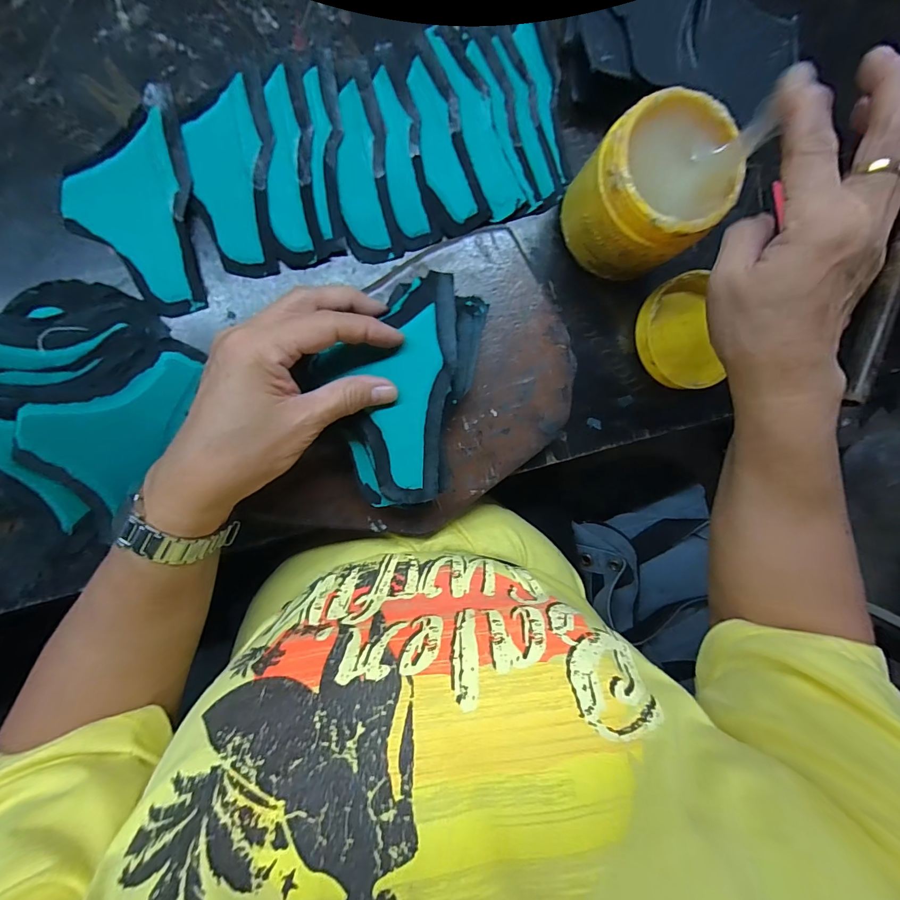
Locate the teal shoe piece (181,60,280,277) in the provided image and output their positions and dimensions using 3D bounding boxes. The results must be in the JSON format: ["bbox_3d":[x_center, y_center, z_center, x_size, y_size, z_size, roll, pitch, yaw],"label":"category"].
[{"bbox_3d":[-0.151,-0.193,0.285,0.056,0.010,0.131,-7,91,-9],"label":"teal shoe piece"}]

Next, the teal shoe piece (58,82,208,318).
[{"bbox_3d":[-0.218,-0.167,0.277,0.079,0.008,0.140,-4,91,-9],"label":"teal shoe piece"}]

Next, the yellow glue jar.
[{"bbox_3d":[0.139,-0.182,0.292,0.089,0.074,0.085,0,90,-9],"label":"yellow glue jar"}]

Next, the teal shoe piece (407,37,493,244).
[{"bbox_3d":[-0.009,-0.237,0.312,0.041,0.014,0.138,-20,93,-8],"label":"teal shoe piece"}]

